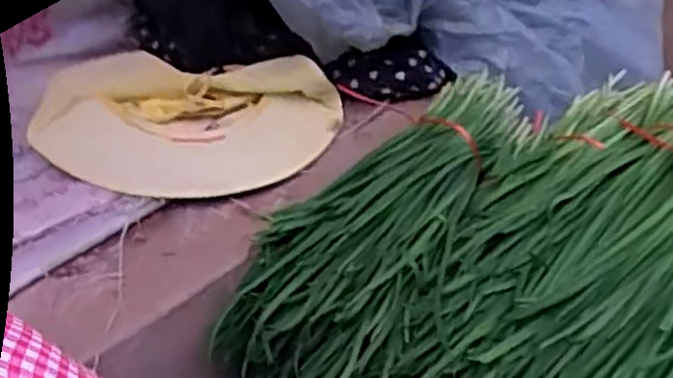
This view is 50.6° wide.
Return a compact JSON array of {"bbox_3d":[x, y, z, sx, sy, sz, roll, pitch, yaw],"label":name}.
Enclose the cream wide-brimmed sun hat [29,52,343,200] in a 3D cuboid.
[{"bbox_3d":[-0.175,-0.071,0.838,0.335,0.076,0.220,3,37,6],"label":"cream wide-brimmed sun hat"}]

